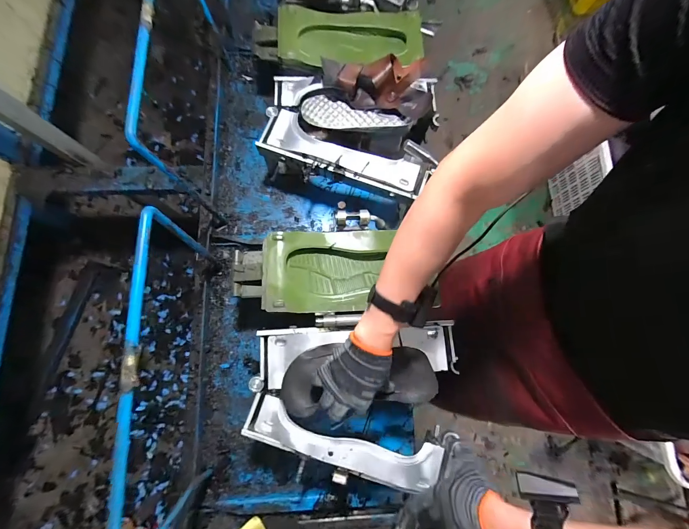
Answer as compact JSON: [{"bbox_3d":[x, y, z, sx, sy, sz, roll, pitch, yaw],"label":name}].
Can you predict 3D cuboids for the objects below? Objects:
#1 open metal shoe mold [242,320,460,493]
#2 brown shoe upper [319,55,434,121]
[{"bbox_3d":[0.022,0.247,0.584,0.400,0.044,0.298,7,78,1],"label":"open metal shoe mold"},{"bbox_3d":[0.065,-0.406,0.671,0.251,0.096,0.116,12,78,2],"label":"brown shoe upper"}]

